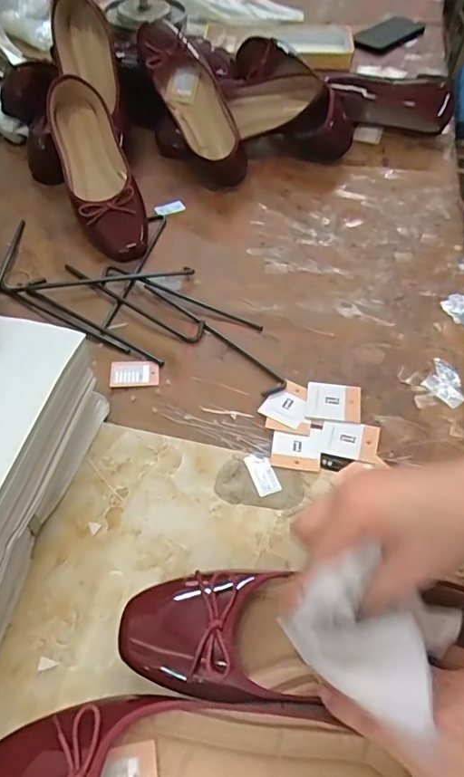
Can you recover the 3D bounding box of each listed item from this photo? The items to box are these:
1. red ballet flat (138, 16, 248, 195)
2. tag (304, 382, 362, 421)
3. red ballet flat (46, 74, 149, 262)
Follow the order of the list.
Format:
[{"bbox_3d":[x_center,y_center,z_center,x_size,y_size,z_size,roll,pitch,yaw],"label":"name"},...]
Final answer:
[{"bbox_3d":[-0.053,-0.410,0.743,0.078,0.066,0.249,-28,90,-19],"label":"red ballet flat"},{"bbox_3d":[0.098,0.012,0.499,0.052,0.004,0.046,8,55,6],"label":"tag"},{"bbox_3d":[-0.177,-0.285,0.668,0.085,0.061,0.253,-19,79,-12],"label":"red ballet flat"}]

